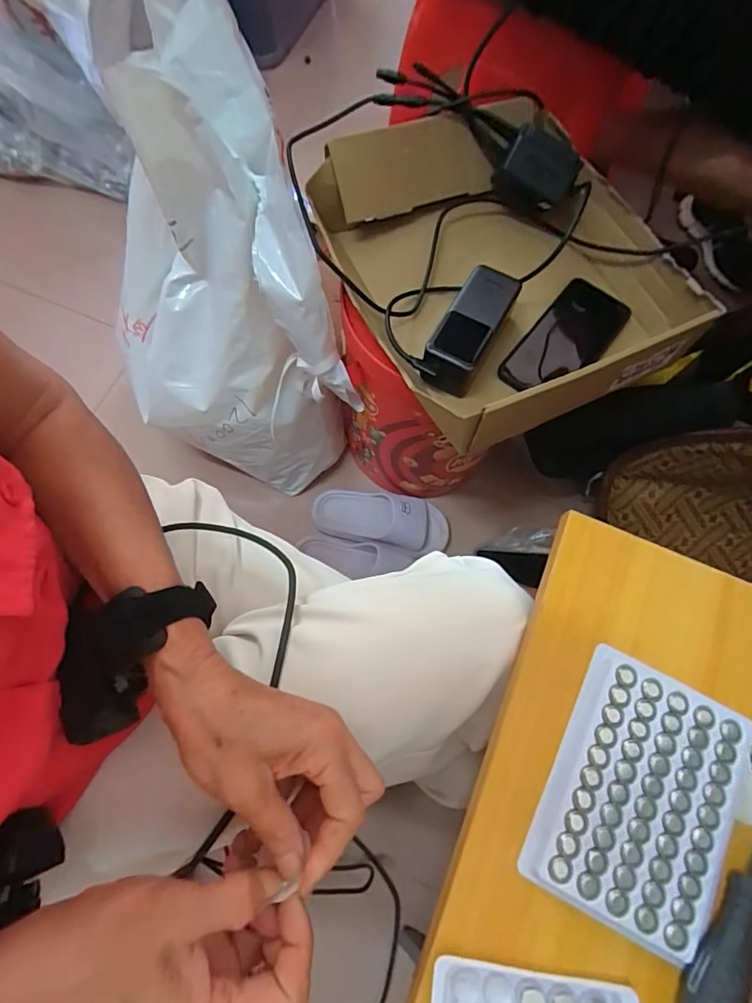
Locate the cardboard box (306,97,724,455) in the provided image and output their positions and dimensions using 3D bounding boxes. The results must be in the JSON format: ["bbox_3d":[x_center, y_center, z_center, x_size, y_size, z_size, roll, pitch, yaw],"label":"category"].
[{"bbox_3d":[0.126,-0.248,0.546,0.326,0.123,0.349,-25,74,-10],"label":"cardboard box"}]

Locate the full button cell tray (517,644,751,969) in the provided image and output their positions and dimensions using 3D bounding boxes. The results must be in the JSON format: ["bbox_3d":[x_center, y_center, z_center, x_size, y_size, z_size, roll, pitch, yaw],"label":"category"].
[{"bbox_3d":[0.143,0.157,0.266,0.097,0.009,0.127,29,73,8],"label":"full button cell tray"}]

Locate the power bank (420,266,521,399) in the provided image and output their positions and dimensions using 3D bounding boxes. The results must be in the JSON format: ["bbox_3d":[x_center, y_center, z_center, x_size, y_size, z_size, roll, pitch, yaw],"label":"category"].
[{"bbox_3d":[0.094,-0.173,0.501,0.058,0.044,0.138,27,73,7],"label":"power bank"}]

